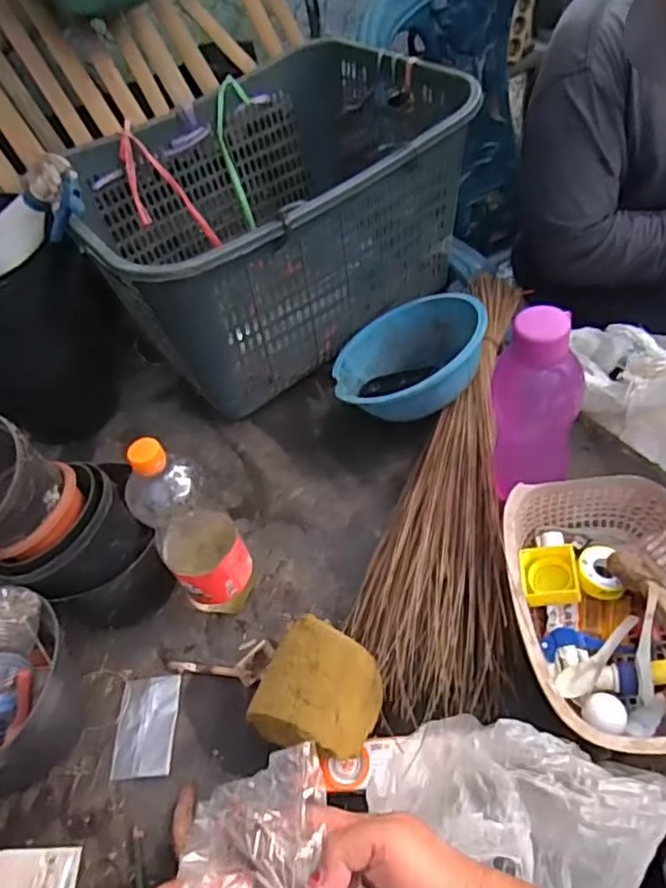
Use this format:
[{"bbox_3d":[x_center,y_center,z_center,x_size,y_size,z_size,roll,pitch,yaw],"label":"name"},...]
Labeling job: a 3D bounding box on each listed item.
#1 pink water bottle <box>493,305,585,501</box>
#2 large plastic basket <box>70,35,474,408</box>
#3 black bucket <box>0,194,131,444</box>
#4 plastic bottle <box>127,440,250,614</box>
[{"bbox_3d":[0.205,-0.038,0.663,0.073,0.215,0.077,-3,49,3],"label":"pink water bottle"},{"bbox_3d":[-0.104,-0.337,0.977,0.540,0.299,0.416,-32,54,-21],"label":"large plastic basket"},{"bbox_3d":[-0.470,-0.172,0.941,0.267,0.275,0.267,-35,55,-23],"label":"black bucket"},{"bbox_3d":[-0.143,0.096,0.668,0.080,0.263,0.076,-37,55,-24],"label":"plastic bottle"}]

